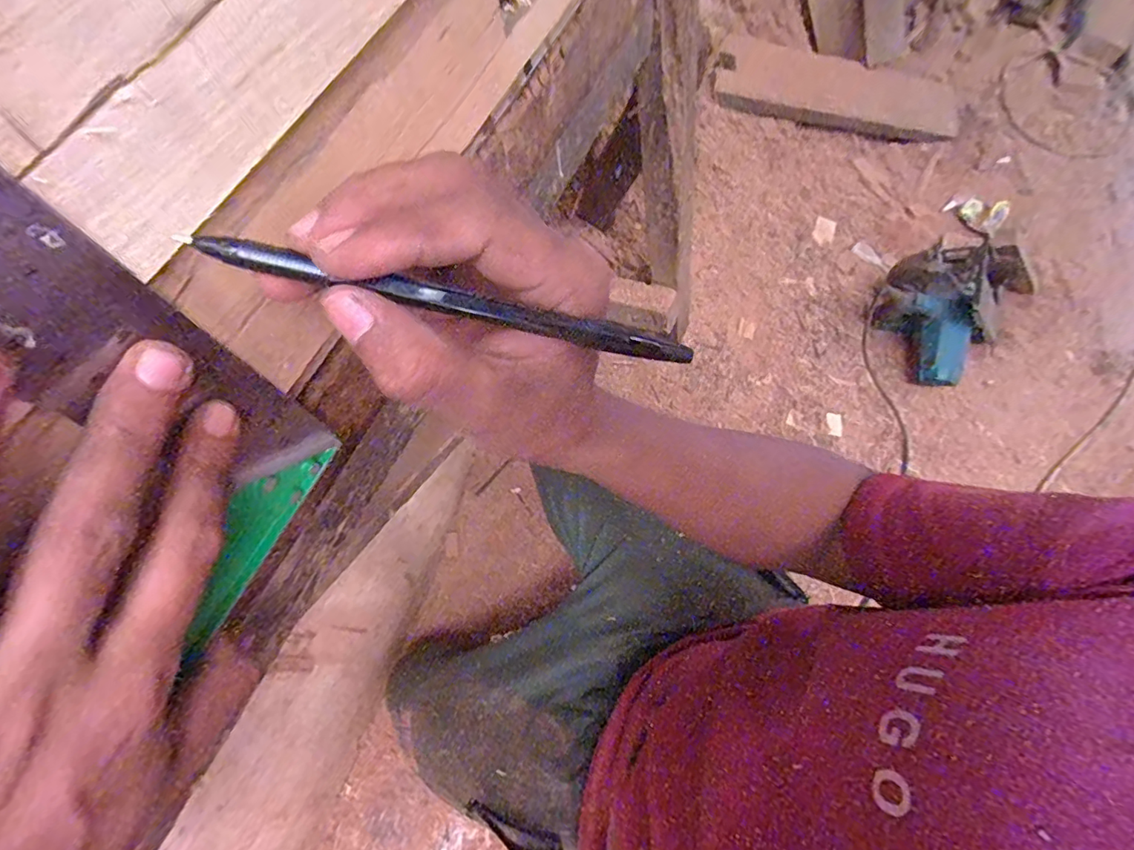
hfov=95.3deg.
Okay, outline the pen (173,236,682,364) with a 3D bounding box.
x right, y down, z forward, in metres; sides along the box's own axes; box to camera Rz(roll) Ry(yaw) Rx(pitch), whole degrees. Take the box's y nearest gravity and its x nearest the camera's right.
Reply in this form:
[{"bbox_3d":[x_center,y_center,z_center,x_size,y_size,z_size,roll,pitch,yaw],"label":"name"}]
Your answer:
[{"bbox_3d":[-0.021,-0.035,0.159,0.133,0.006,0.009,10,67,-18],"label":"pen"}]

